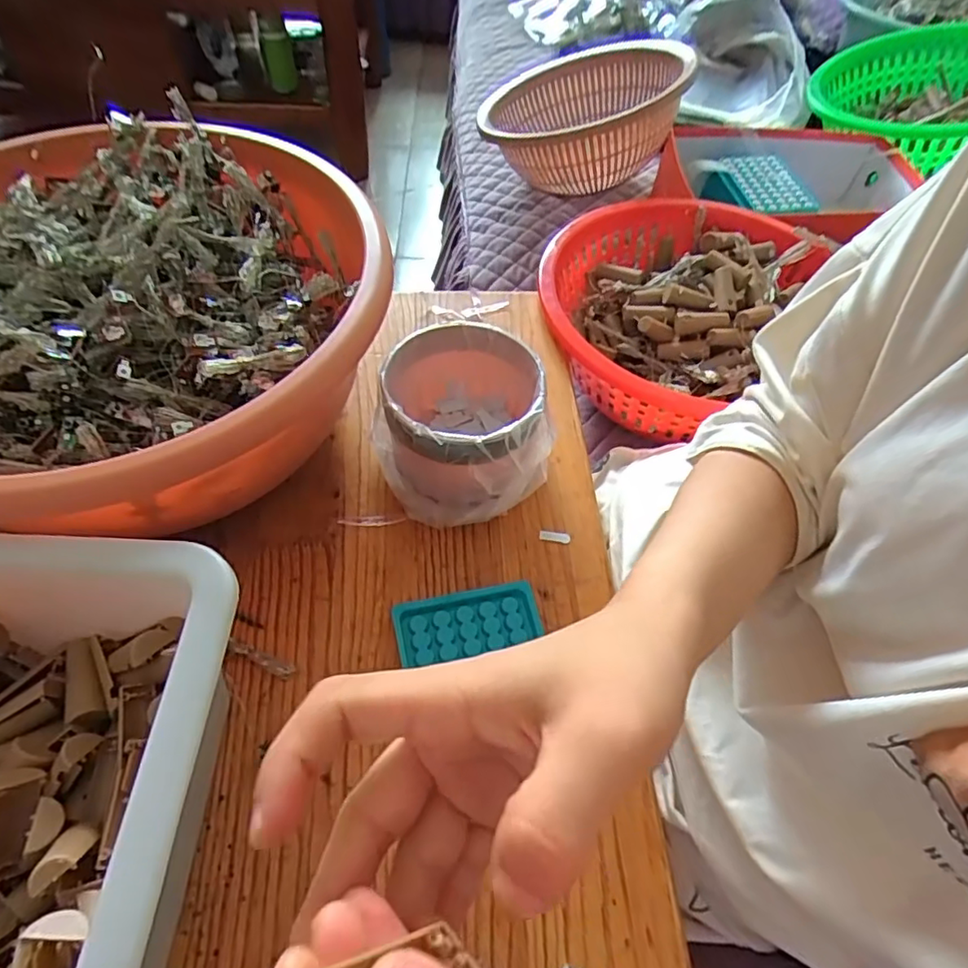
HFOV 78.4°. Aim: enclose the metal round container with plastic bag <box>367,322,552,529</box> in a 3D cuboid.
[{"bbox_3d":[-0.019,-0.044,0.443,0.119,0.089,0.128,2,53,-2],"label":"metal round container with plastic bag"}]

